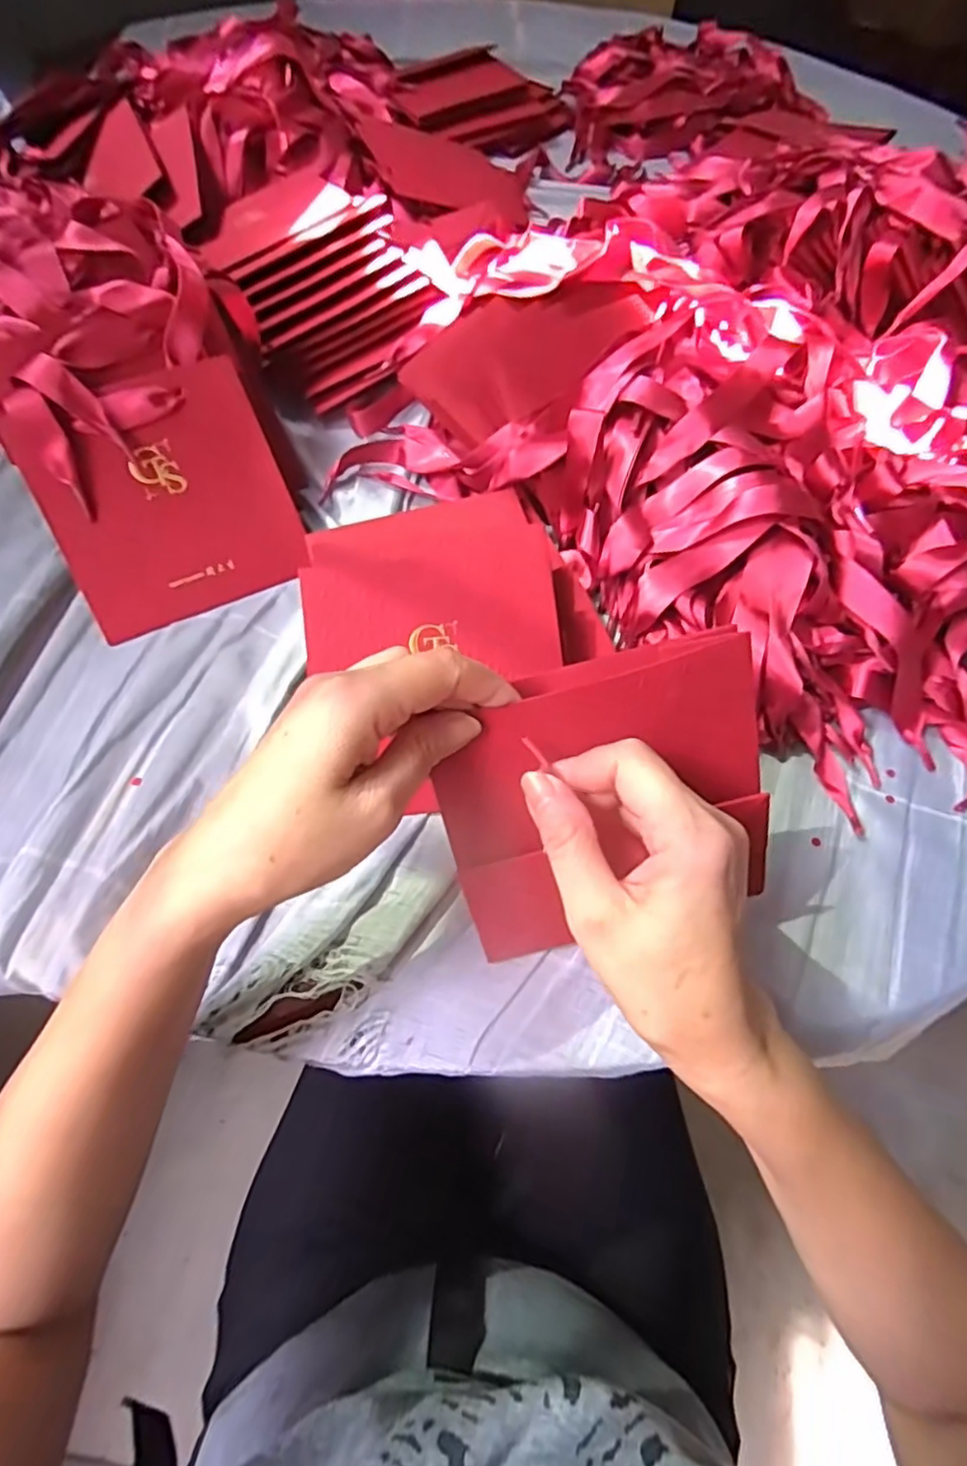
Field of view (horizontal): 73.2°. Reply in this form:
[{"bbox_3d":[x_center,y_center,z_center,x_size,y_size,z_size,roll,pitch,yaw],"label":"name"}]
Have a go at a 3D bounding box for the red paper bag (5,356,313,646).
[{"bbox_3d":[-0.197,-0.145,0.410,0.140,0.009,0.133,-26,104,-14],"label":"red paper bag"}]

